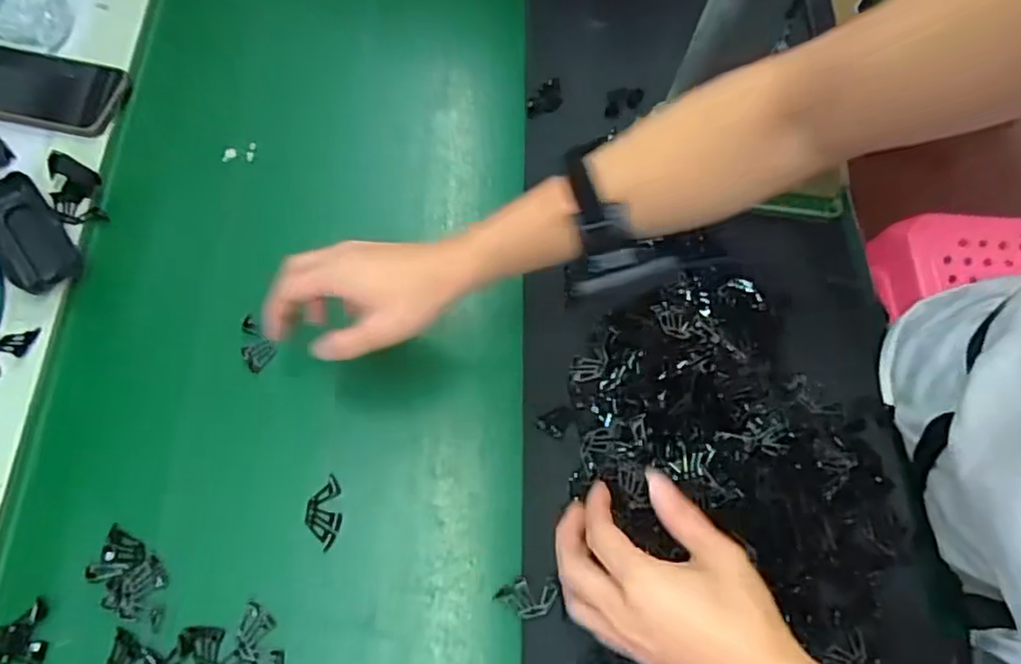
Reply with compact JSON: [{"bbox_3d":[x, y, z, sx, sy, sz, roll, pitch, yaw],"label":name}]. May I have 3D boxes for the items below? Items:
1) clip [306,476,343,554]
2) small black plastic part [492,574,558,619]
[{"bbox_3d":[-0.137,0.132,0.484,0.025,0.006,0.051,1,66,-5],"label":"clip"},{"bbox_3d":[0.011,0.185,0.461,0.046,0.008,0.027,-3,67,19],"label":"small black plastic part"}]

